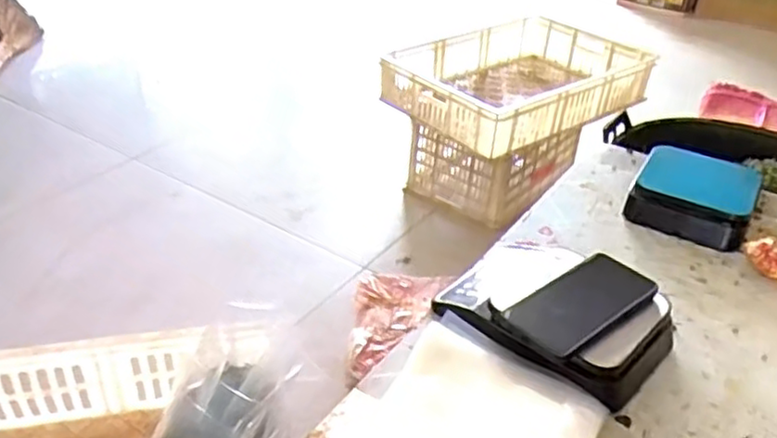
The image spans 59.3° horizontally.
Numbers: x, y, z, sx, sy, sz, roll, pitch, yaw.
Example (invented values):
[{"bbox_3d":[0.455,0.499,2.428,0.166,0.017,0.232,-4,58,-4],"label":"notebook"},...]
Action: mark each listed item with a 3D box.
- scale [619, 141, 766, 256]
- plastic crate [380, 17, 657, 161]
[{"bbox_3d":[0.419,-0.034,0.934,0.150,0.067,0.127,21,39,26],"label":"scale"},{"bbox_3d":[0.317,-0.345,1.718,0.589,0.129,0.422,-22,41,-31],"label":"plastic crate"}]

